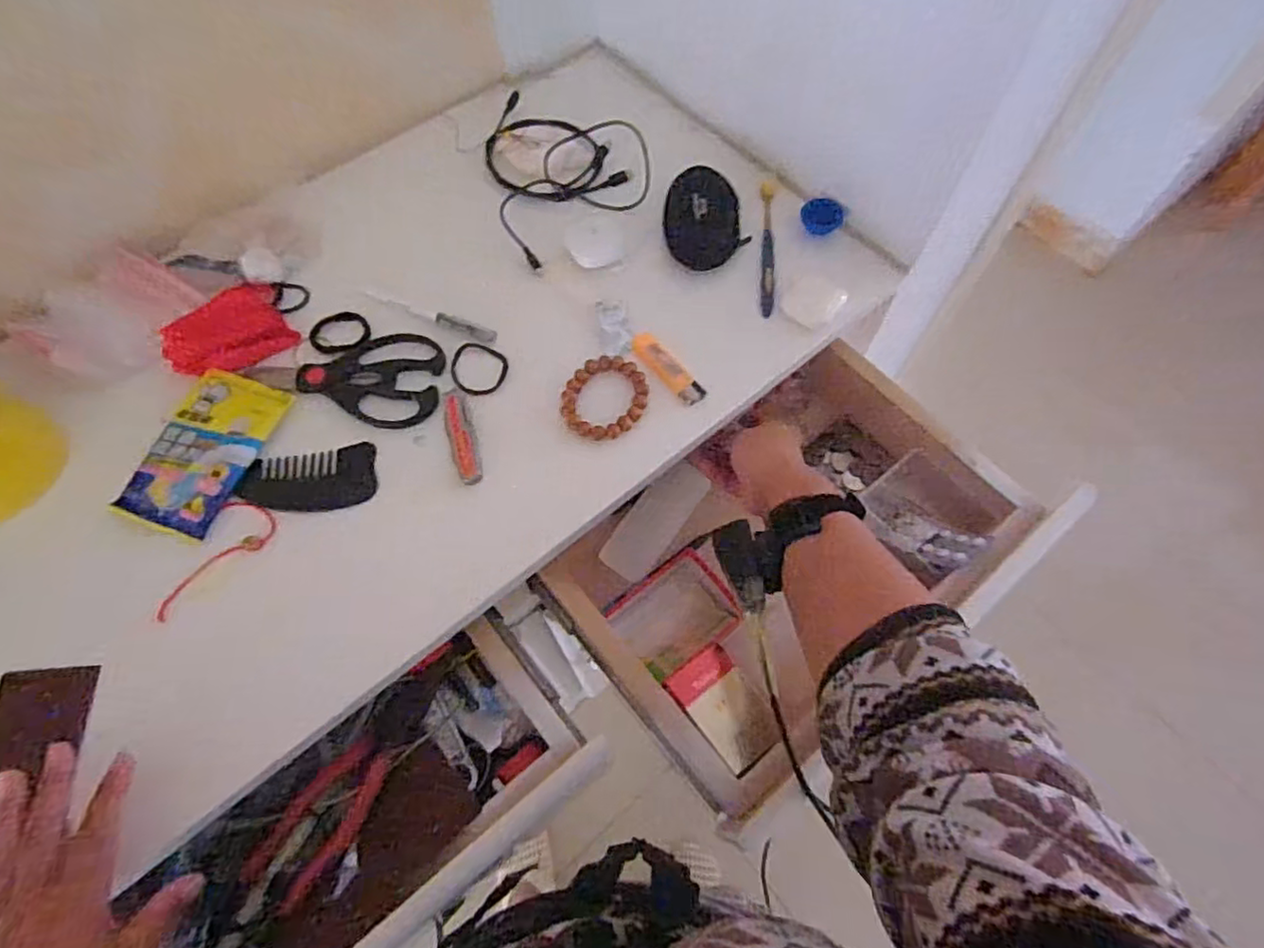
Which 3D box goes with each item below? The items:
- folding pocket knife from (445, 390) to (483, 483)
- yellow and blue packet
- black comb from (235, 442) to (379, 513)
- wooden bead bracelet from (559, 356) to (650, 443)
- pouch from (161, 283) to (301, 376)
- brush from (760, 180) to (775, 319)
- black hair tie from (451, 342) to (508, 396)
[{"bbox_3d":[-0.141,-0.030,0.540,0.020,0.009,0.089,-15,66,-7],"label":"folding pocket knife"},{"bbox_3d":[-0.350,-0.021,0.534,0.089,0.017,0.138,15,66,7],"label":"yellow and blue packet"},{"bbox_3d":[-0.263,0.007,0.535,0.104,0.004,0.050,-10,74,-11],"label":"black comb"},{"bbox_3d":[-0.023,-0.066,0.554,0.069,0.008,0.079,24,68,11],"label":"wooden bead bracelet"},{"bbox_3d":[-0.359,-0.124,0.582,0.100,0.006,0.071,-29,85,-16],"label":"pouch"},{"bbox_3d":[0.130,-0.218,0.625,0.013,0.011,0.177,5,65,2],"label":"brush"},{"bbox_3d":[-0.137,-0.091,0.578,0.056,0.005,0.054,1,56,-2],"label":"black hair tie"}]

